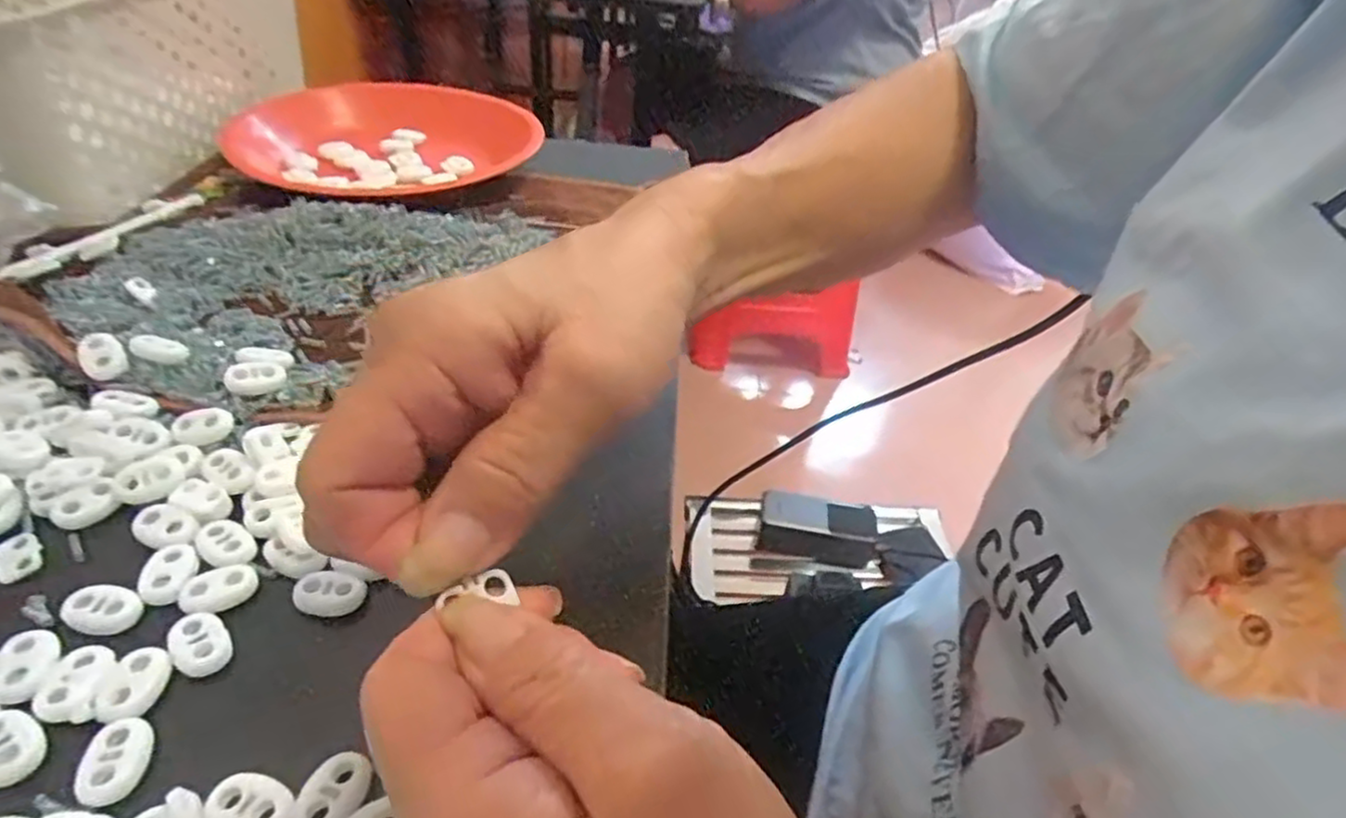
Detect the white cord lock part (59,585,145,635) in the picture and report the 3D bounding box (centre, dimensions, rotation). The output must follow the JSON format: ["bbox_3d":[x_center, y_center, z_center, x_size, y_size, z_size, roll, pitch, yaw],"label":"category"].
[{"bbox_3d":[-0.184,0.064,0.229,0.023,0.006,0.014,7,40,0],"label":"white cord lock part"}]

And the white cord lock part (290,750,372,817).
[{"bbox_3d":[-0.092,0.102,0.191,0.016,0.004,0.022,22,43,17],"label":"white cord lock part"}]

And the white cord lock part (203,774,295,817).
[{"bbox_3d":[-0.112,0.105,0.189,0.023,0.004,0.014,12,41,6],"label":"white cord lock part"}]

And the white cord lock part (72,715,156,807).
[{"bbox_3d":[-0.152,0.095,0.195,0.017,0.004,0.023,-1,41,-9],"label":"white cord lock part"}]

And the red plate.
[{"bbox_3d":[-0.205,-0.201,0.532,0.170,0.040,0.199,27,44,22],"label":"red plate"}]

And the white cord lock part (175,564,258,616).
[{"bbox_3d":[-0.151,0.059,0.236,0.023,0.004,0.015,-18,46,-26],"label":"white cord lock part"}]

